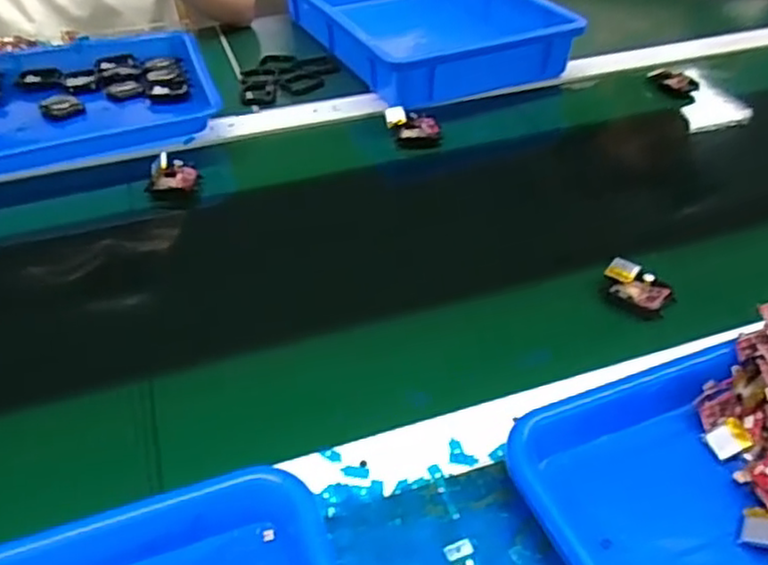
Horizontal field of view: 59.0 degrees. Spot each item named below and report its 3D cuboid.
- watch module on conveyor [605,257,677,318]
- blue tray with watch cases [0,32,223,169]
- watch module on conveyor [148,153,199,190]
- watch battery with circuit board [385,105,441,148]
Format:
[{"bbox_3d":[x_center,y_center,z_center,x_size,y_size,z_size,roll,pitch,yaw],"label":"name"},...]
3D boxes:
[{"bbox_3d":[0.189,0.004,0.505,0.050,0.016,0.034,32,51,31],"label":"watch module on conveyor"},{"bbox_3d":[-0.352,-0.187,0.705,0.331,0.036,0.221,-17,45,-17],"label":"blue tray with watch cases"},{"bbox_3d":[-0.191,-0.101,0.619,0.042,0.023,0.028,5,42,6],"label":"watch module on conveyor"},{"bbox_3d":[0.030,-0.159,0.695,0.056,0.033,0.022,4,42,5],"label":"watch battery with circuit board"}]

